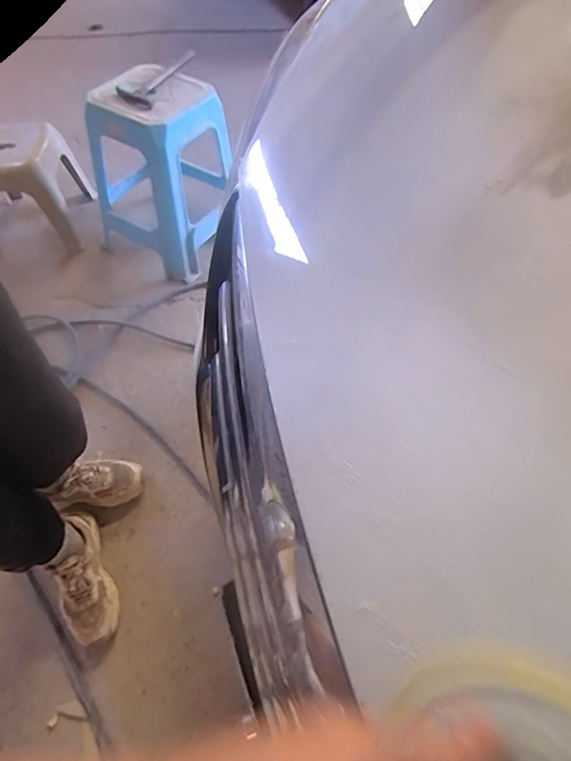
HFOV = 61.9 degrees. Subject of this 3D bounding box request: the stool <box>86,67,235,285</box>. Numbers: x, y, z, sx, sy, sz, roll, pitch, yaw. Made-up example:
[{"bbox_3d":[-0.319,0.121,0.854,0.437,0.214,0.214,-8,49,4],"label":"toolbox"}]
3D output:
[{"bbox_3d":[-0.388,-0.658,1.488,0.428,0.493,0.368,32,64,19],"label":"stool"}]

